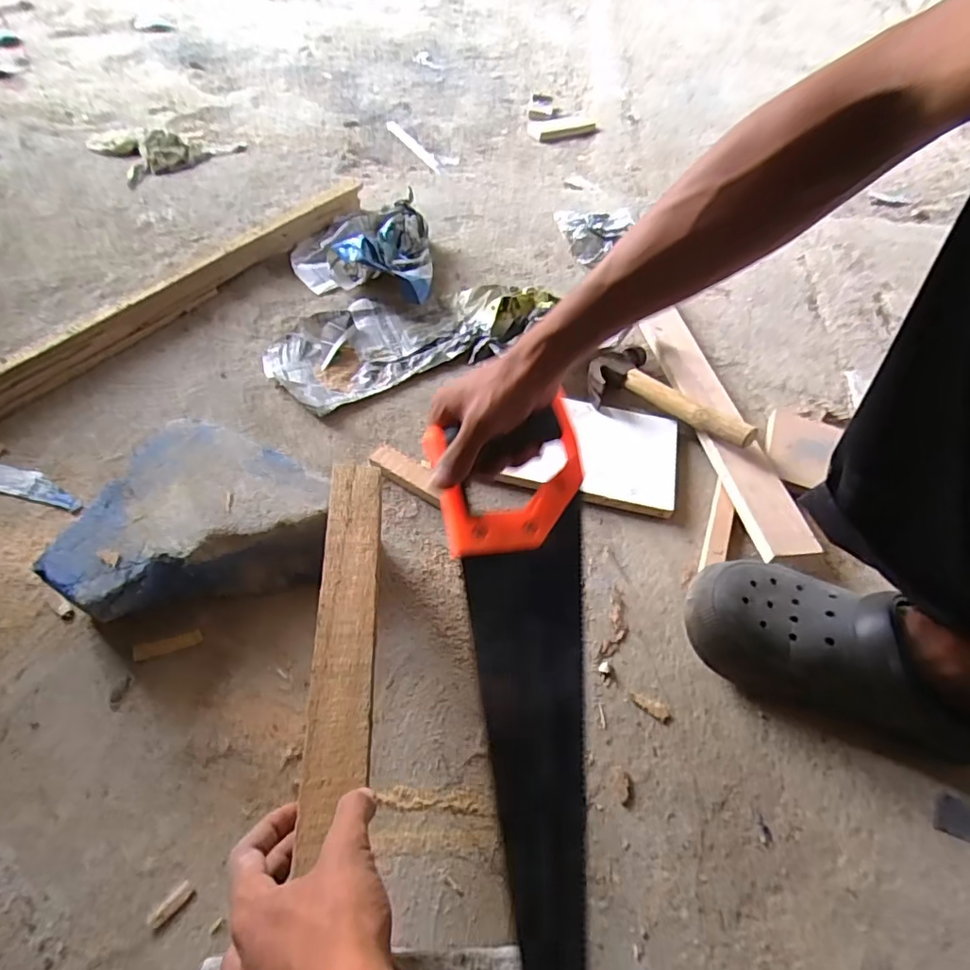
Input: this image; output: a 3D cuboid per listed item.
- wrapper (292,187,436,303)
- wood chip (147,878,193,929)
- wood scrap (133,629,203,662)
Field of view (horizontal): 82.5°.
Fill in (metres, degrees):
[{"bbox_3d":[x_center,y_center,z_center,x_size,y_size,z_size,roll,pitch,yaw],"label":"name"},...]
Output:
[{"bbox_3d":[-0.189,-0.359,0.837,0.221,0.074,0.193,3,56,-1],"label":"wrapper"},{"bbox_3d":[-0.228,0.304,0.400,0.013,0.004,0.030,40,62,22],"label":"wood chip"},{"bbox_3d":[-0.290,0.145,0.505,0.058,0.004,0.015,-14,57,-12],"label":"wood scrap"}]

